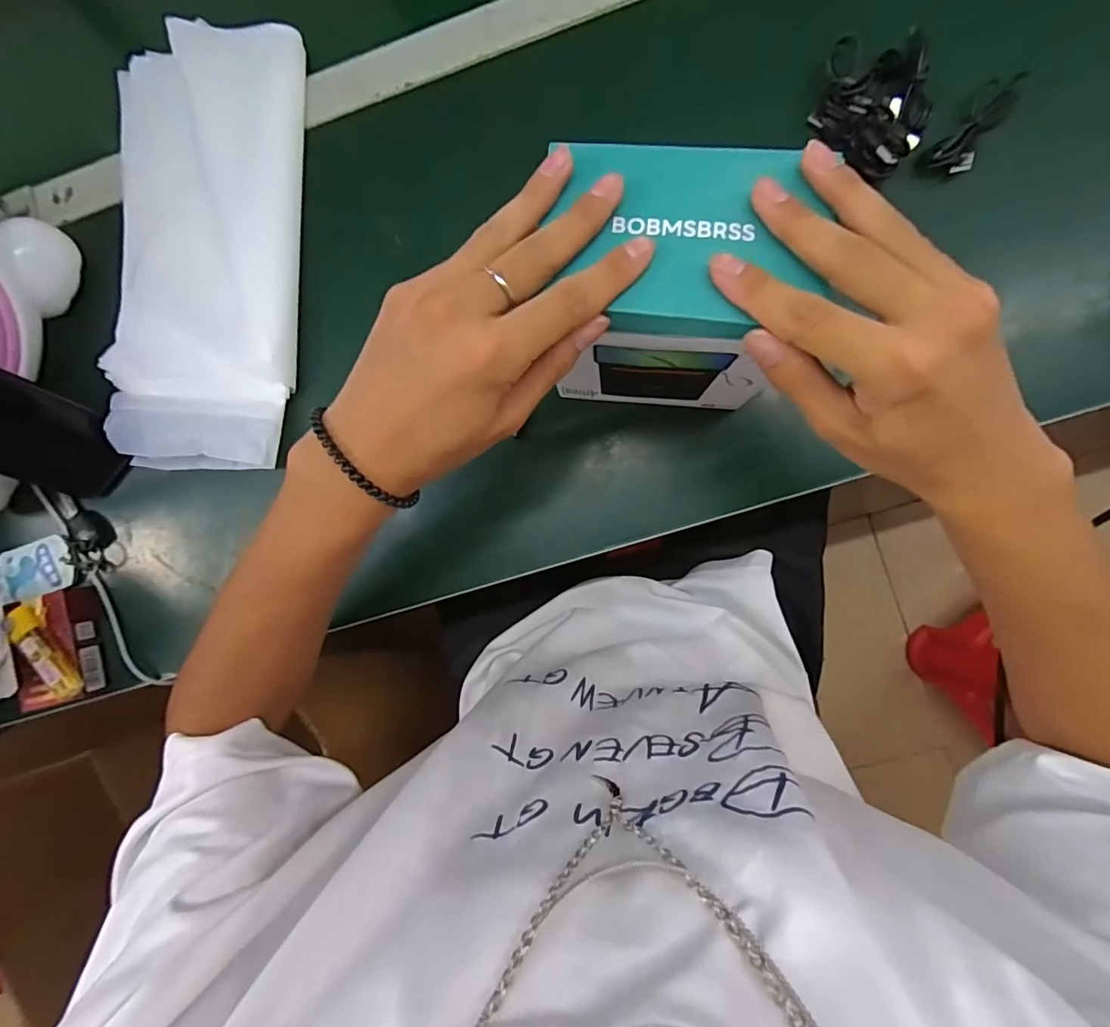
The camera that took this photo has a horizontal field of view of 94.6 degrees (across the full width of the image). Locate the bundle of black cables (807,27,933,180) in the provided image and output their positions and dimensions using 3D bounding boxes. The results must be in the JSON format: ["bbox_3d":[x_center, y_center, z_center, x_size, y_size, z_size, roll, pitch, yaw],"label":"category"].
[{"bbox_3d":[0.224,-0.290,0.362,0.071,0.023,0.093,14,90,7],"label":"bundle of black cables"}]

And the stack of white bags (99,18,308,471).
[{"bbox_3d":[-0.278,-0.209,0.404,0.147,0.026,0.340,2,89,6],"label":"stack of white bags"}]

